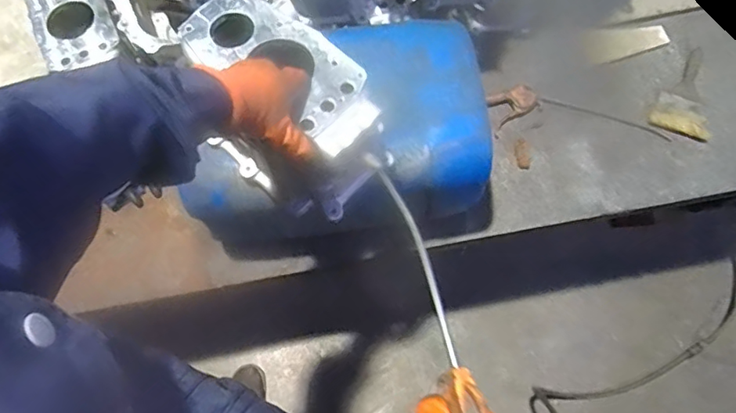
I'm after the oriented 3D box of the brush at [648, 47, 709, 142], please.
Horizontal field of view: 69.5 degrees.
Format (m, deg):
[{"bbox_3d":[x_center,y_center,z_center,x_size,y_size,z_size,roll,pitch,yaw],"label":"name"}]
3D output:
[{"bbox_3d":[0.620,-0.231,1.026,0.101,0.025,0.209,22,72,8],"label":"brush"}]

